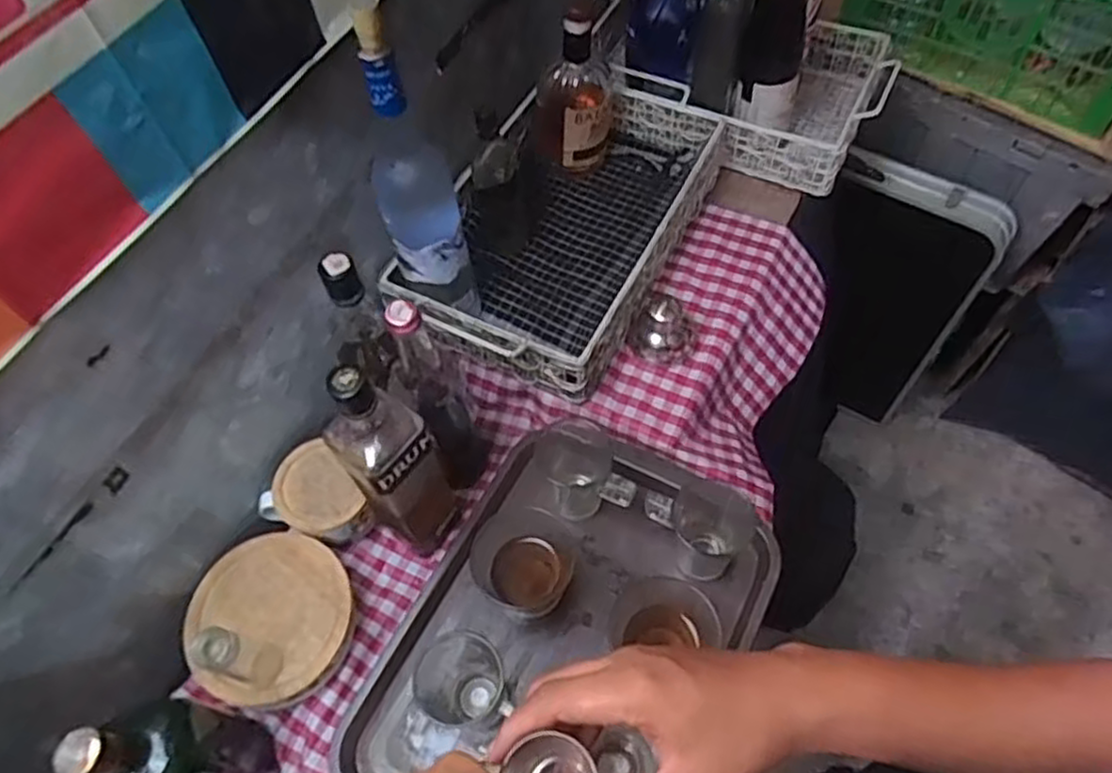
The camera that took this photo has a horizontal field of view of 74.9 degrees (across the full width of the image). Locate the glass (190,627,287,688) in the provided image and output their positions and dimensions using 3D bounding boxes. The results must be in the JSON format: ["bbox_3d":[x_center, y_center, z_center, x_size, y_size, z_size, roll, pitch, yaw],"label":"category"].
[{"bbox_3d":[-0.270,0.229,0.620,0.036,0.108,0.038,13,61,11],"label":"glass"}]

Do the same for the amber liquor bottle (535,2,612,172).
[{"bbox_3d":[0.021,-0.350,0.887,0.093,0.217,0.079,-1,59,3],"label":"amber liquor bottle"}]

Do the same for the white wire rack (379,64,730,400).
[{"bbox_3d":[0.018,-0.209,0.855,0.242,0.118,0.429,25,64,17],"label":"white wire rack"}]

